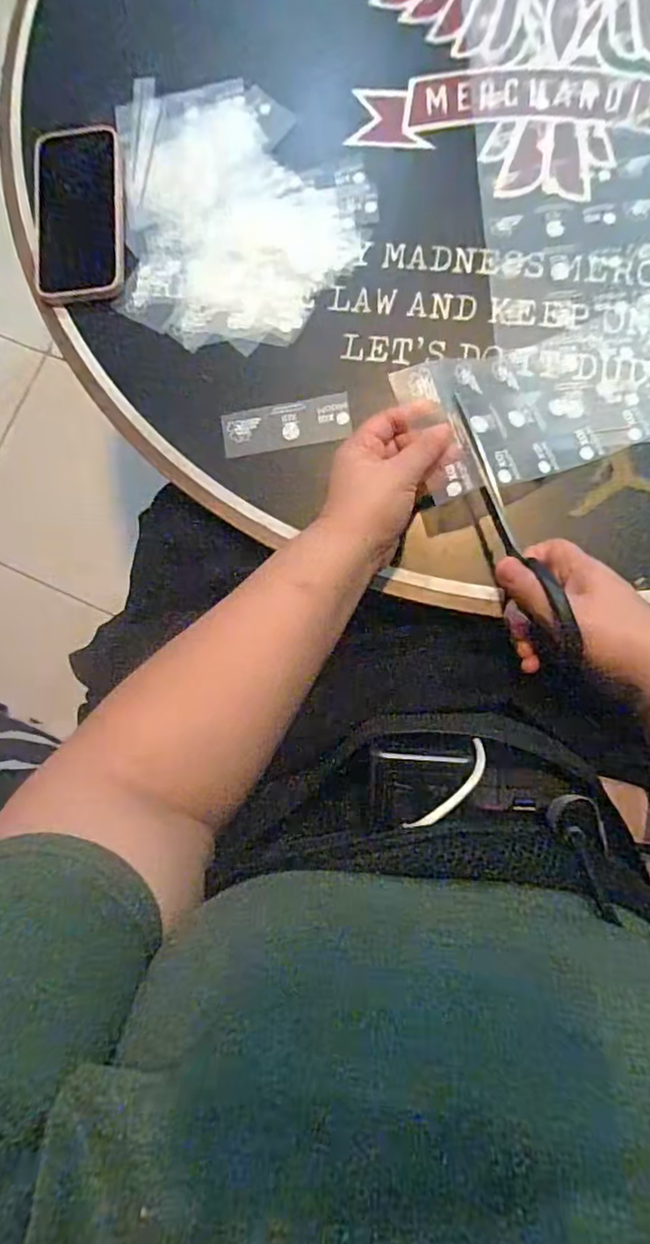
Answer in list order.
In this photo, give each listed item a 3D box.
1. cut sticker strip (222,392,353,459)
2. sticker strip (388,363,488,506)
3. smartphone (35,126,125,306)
[{"bbox_3d":[-0.030,-0.157,0.467,0.101,0.004,0.038,-9,81,5],"label":"cut sticker strip"},{"bbox_3d":[0.079,-0.136,0.414,0.039,0.005,0.102,-17,83,-1],"label":"sticker strip"},{"bbox_3d":[-0.210,-0.349,0.499,0.076,0.013,0.155,-3,82,6],"label":"smartphone"}]

